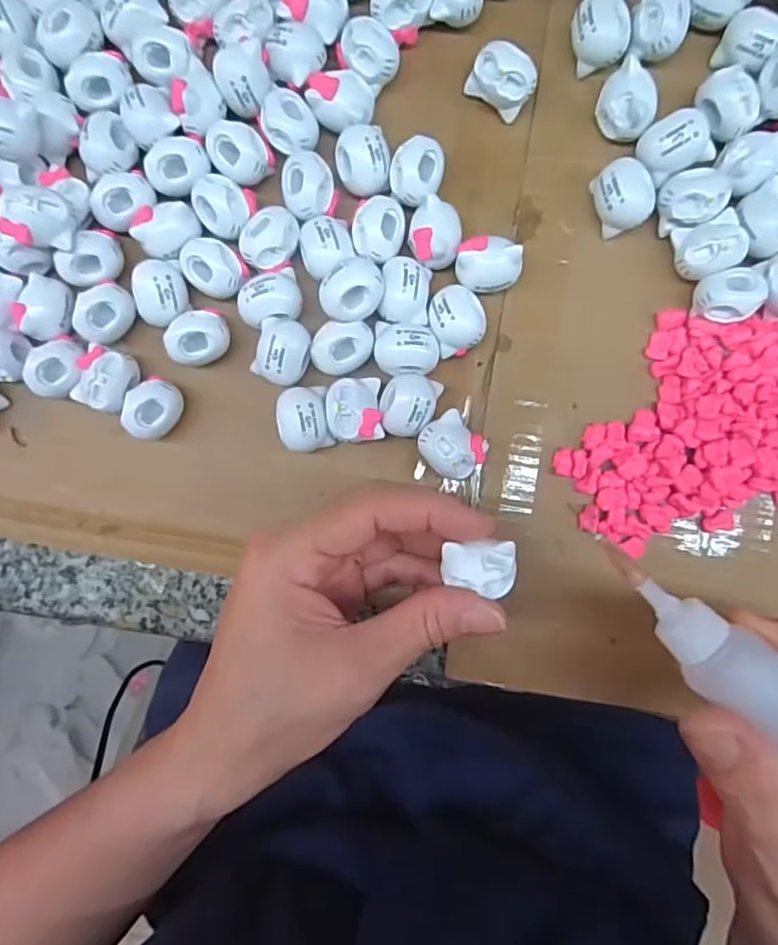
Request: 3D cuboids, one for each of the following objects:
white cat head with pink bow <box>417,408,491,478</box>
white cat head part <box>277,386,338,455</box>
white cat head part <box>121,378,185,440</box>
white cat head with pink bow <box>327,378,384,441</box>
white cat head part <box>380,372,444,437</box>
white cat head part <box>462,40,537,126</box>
[{"bbox_3d":[0.026,-0.010,0.243,0.025,0.021,0.022,45,96,-1],"label":"white cat head with pink bow"},{"bbox_3d":[-0.034,-0.022,0.244,0.020,0.016,0.026,-8,94,4],"label":"white cat head part"},{"bbox_3d":[-0.096,-0.026,0.246,0.019,0.017,0.024,9,95,3],"label":"white cat head part"},{"bbox_3d":[-0.014,-0.025,0.243,0.022,0.015,0.025,-5,94,4],"label":"white cat head with pink bow"},{"bbox_3d":[0.008,-0.028,0.244,0.022,0.017,0.025,18,95,2],"label":"white cat head part"},{"bbox_3d":[0.047,-0.160,0.242,0.026,0.018,0.020,32,96,0],"label":"white cat head part"}]

